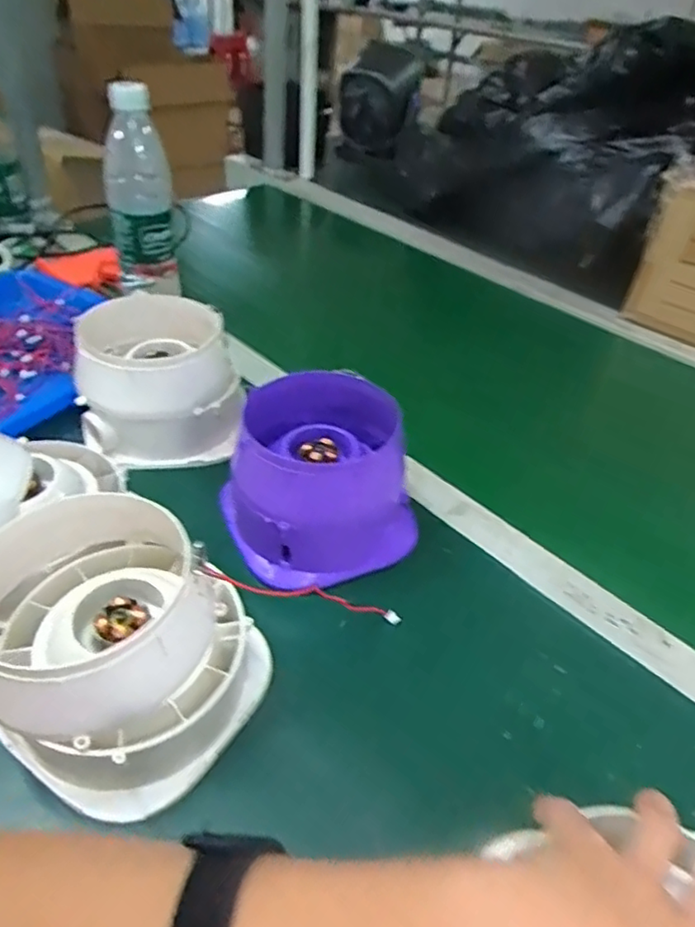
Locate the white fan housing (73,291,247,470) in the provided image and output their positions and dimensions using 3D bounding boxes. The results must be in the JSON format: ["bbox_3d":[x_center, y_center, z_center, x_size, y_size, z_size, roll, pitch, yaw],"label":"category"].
[{"bbox_3d":[-0.162,-0.073,0.542,0.131,0.101,0.116,-6,41,-13],"label":"white fan housing"}]

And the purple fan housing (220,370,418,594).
[{"bbox_3d":[-0.024,0.011,0.459,0.124,0.110,0.116,3,40,-2],"label":"purple fan housing"}]

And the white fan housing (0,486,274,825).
[{"bbox_3d":[-0.128,0.096,0.347,0.141,0.103,0.127,25,44,22],"label":"white fan housing"}]

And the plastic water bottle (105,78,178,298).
[{"bbox_3d":[-0.222,-0.282,0.659,0.062,0.203,0.060,-6,41,-13],"label":"plastic water bottle"}]

